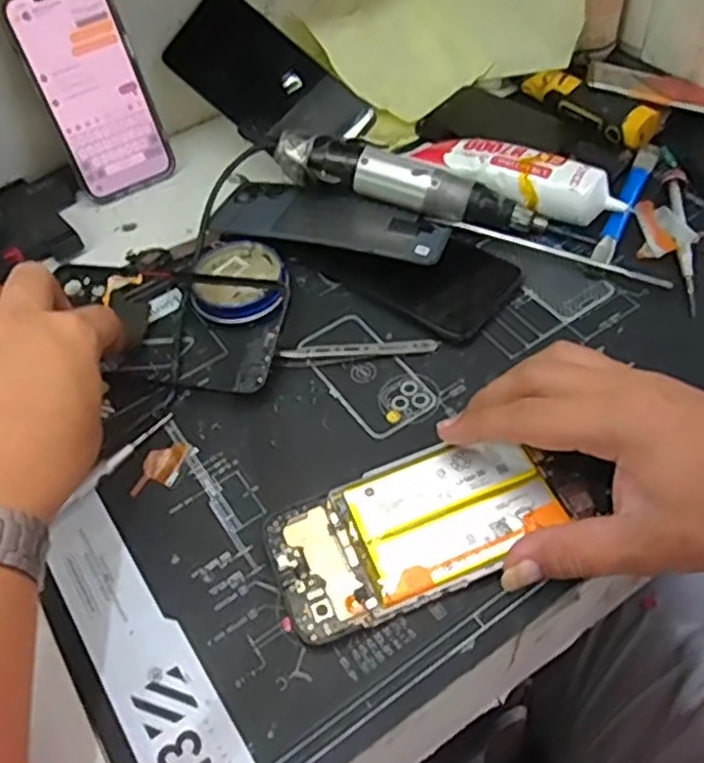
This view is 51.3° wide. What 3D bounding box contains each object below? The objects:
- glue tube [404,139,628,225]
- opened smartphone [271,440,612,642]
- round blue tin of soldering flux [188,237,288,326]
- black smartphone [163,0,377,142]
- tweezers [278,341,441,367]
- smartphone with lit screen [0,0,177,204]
[{"bbox_3d":[0.112,-0.143,0.515,0.150,0.033,0.034,23,59,20],"label":"glue tube"},{"bbox_3d":[0.044,0.069,0.380,0.173,0.006,0.076,-19,55,-9],"label":"opened smartphone"},{"bbox_3d":[-0.075,-0.069,0.485,0.061,0.022,0.069,-4,54,1],"label":"round blue tin of soldering flux"},{"bbox_3d":[-0.066,-0.225,0.553,0.159,0.011,0.074,42,93,7],"label":"black smartphone"},{"bbox_3d":[0.005,-0.019,0.452,0.095,0.008,0.010,-5,54,0],"label":"tweezers"},{"bbox_3d":[-0.187,-0.209,0.535,0.074,0.147,0.012,-28,38,-13],"label":"smartphone with lit screen"}]

